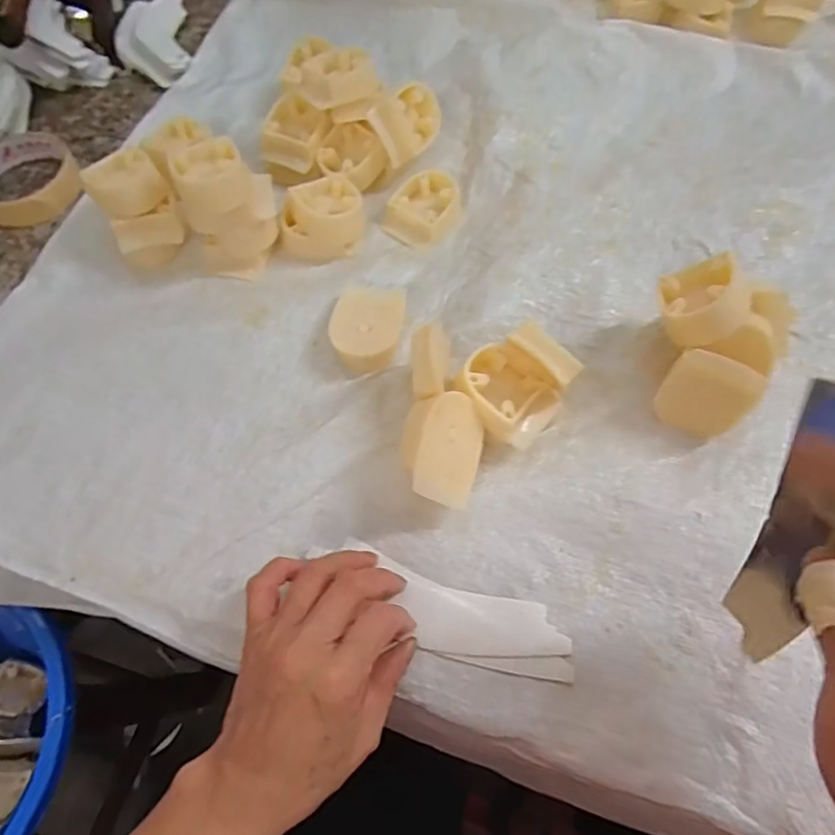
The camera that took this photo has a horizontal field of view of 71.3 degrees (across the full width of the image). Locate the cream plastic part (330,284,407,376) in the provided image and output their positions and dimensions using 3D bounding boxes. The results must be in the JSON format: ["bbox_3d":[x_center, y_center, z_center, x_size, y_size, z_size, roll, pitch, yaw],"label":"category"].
[{"bbox_3d":[-0.033,-0.063,0.399,0.046,0.019,0.065,13,65,8],"label":"cream plastic part"}]

